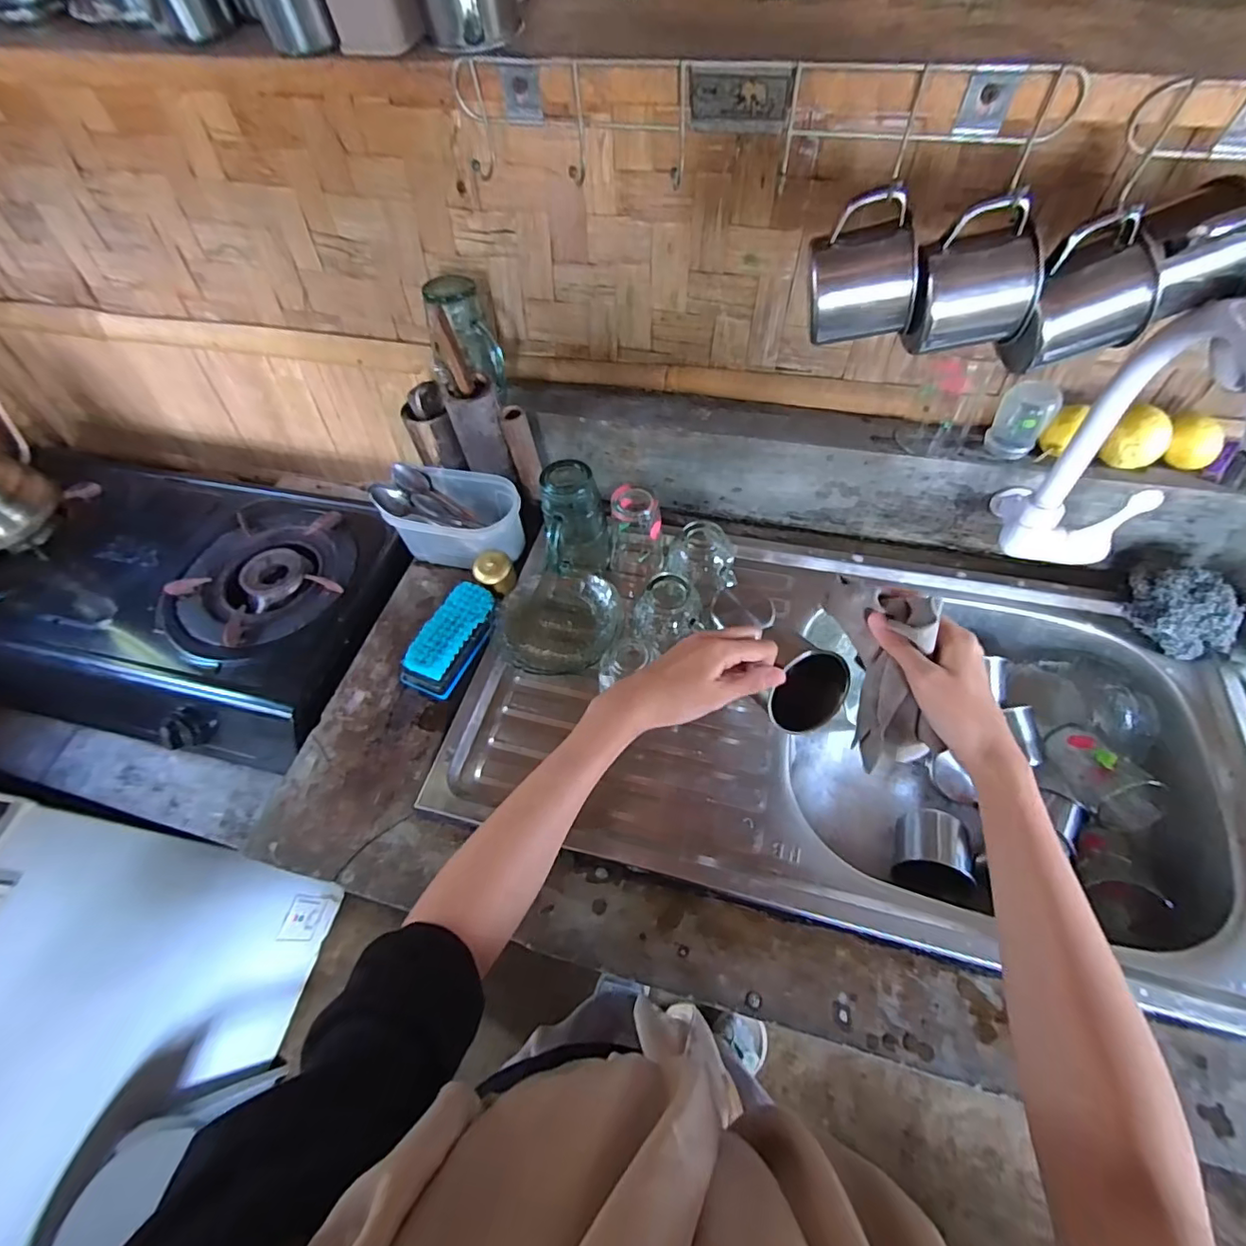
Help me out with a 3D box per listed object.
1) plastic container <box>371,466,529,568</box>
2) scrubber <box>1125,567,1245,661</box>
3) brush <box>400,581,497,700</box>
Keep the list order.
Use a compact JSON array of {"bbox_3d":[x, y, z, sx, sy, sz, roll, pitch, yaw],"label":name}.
[{"bbox_3d":[-0.198,-0.133,0.681,0.150,0.083,0.102,9,61,10],"label":"plastic container"},{"bbox_3d":[0.567,-0.012,0.557,0.054,0.069,0.090,-7,59,0],"label":"scrubber"},{"bbox_3d":[-0.188,0.018,0.608,0.060,0.039,0.128,25,64,18],"label":"brush"}]

